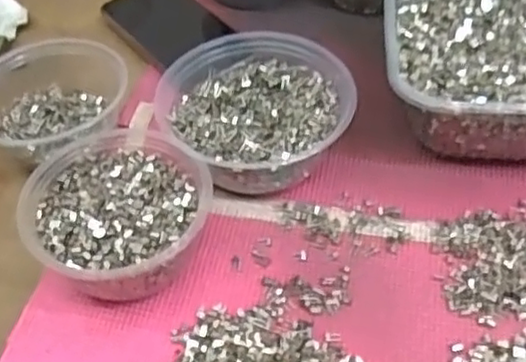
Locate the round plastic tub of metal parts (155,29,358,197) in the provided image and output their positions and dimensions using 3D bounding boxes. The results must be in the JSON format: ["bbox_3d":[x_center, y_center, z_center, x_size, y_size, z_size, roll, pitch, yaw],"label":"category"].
[{"bbox_3d":[-0.006,-0.048,0.498,0.136,0.053,0.129,-2,51,3],"label":"round plastic tub of metal parts"}]

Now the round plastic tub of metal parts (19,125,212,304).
[{"bbox_3d":[-0.094,0.021,0.442,0.108,0.058,0.119,-26,54,-17],"label":"round plastic tub of metal parts"}]

